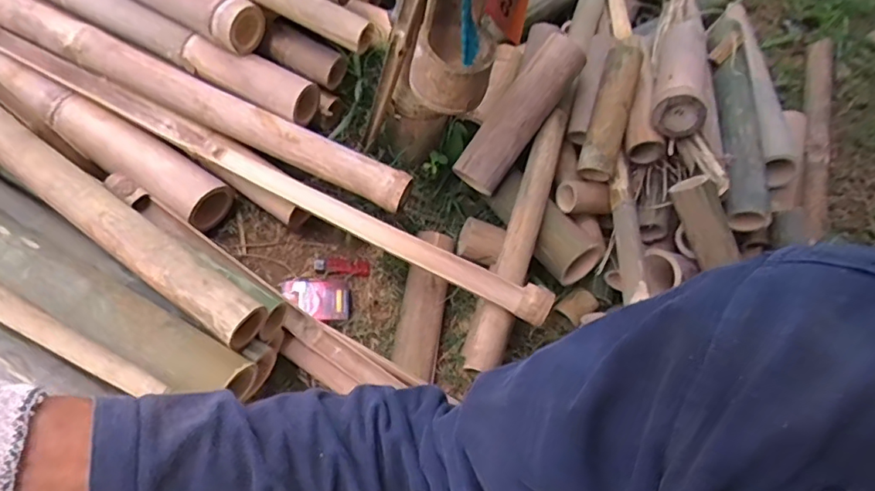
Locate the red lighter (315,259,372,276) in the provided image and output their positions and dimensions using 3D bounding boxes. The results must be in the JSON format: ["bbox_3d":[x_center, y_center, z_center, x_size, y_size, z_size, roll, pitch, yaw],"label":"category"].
[{"bbox_3d":[-0.146,0.033,0.825,0.084,0.007,0.024,4,64,-12],"label":"red lighter"}]

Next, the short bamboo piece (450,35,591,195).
[{"bbox_3d":[0.124,-0.203,0.822,0.082,0.075,0.260,34,86,15],"label":"short bamboo piece"}]

